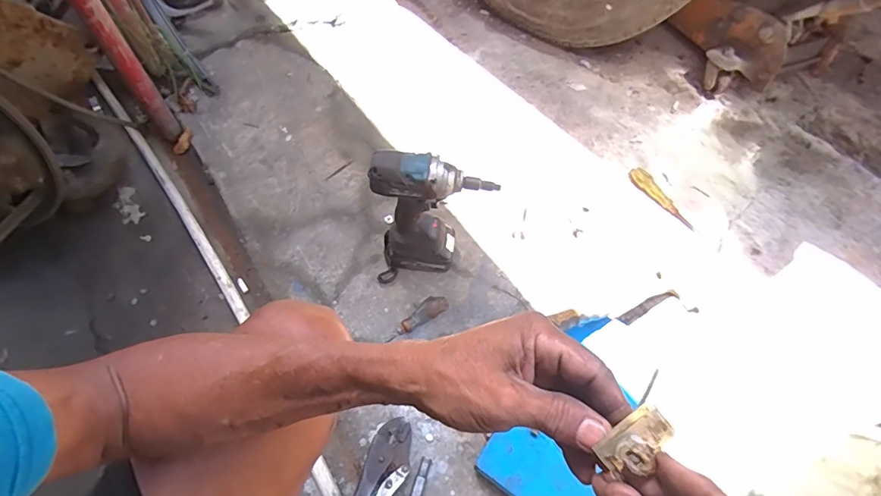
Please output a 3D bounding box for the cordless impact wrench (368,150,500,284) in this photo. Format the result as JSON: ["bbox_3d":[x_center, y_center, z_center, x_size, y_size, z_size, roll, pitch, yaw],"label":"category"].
[{"bbox_3d":[-0.019,-0.047,0.697,0.179,0.249,0.073,-10,61,-7],"label":"cordless impact wrench"}]

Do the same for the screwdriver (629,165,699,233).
[{"bbox_3d":[0.448,-0.099,0.884,0.034,0.021,0.171,-29,66,-16],"label":"screwdriver"}]

